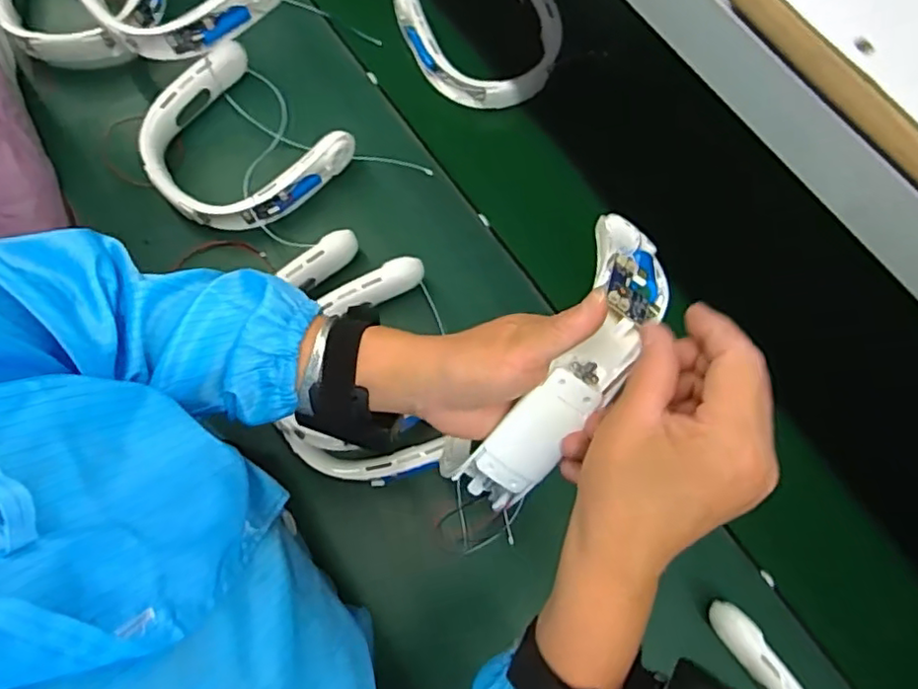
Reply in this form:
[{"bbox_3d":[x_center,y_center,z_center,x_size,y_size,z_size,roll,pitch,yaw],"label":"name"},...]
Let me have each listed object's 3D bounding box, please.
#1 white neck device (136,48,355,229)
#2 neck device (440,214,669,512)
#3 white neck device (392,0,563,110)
[{"bbox_3d":[-0.280,-0.246,0.790,0.220,0.061,0.208,39,75,11],"label":"white neck device"},{"bbox_3d":[0.073,0.006,0.387,0.055,0.066,0.201,32,81,10],"label":"neck device"},{"bbox_3d":[0.036,-0.425,0.864,0.200,0.068,0.207,-24,73,-8],"label":"white neck device"}]

